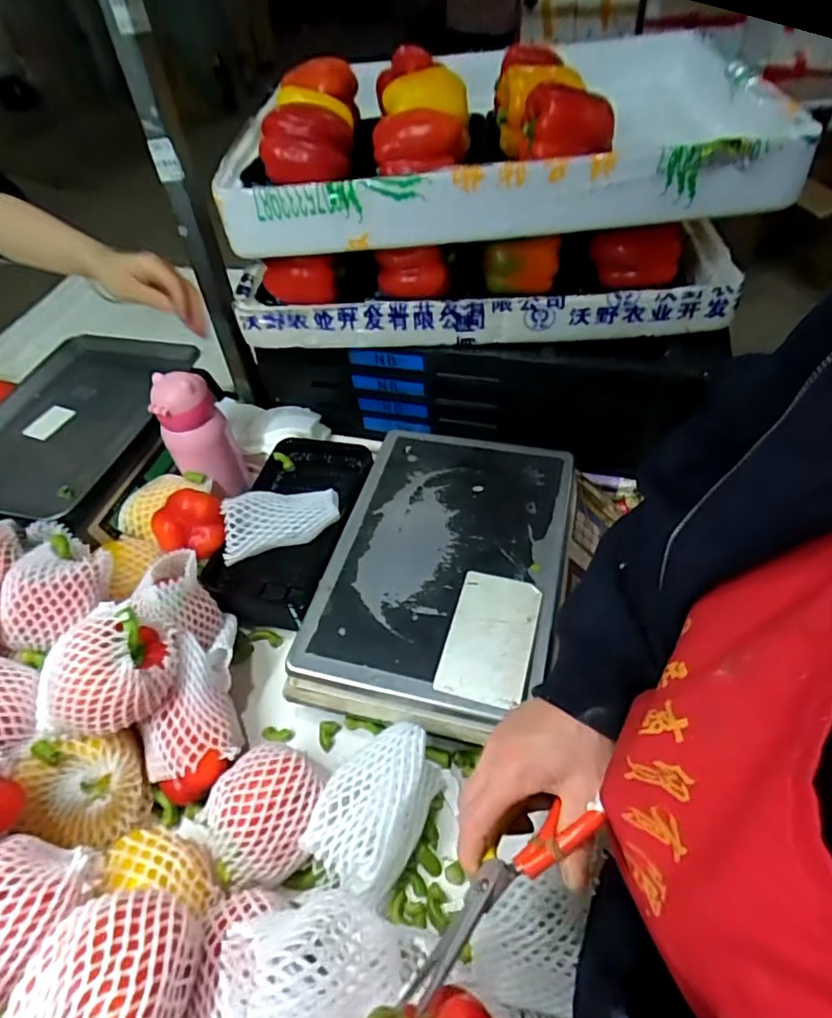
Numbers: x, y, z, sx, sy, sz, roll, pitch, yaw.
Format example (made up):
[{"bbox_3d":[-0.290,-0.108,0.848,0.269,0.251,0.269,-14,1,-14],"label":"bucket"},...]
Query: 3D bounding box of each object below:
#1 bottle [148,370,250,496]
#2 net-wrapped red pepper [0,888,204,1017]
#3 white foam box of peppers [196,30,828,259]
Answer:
[{"bbox_3d":[-0.273,-0.091,0.726,0.074,0.182,0.075,-23,50,-13],"label":"bottle"},{"bbox_3d":[-0.190,0.295,0.352,0.088,0.077,0.100,-8,50,-1],"label":"net-wrapped red pepper"},{"bbox_3d":[0.084,-0.428,0.652,0.561,0.111,0.307,-2,49,5],"label":"white foam box of peppers"}]

